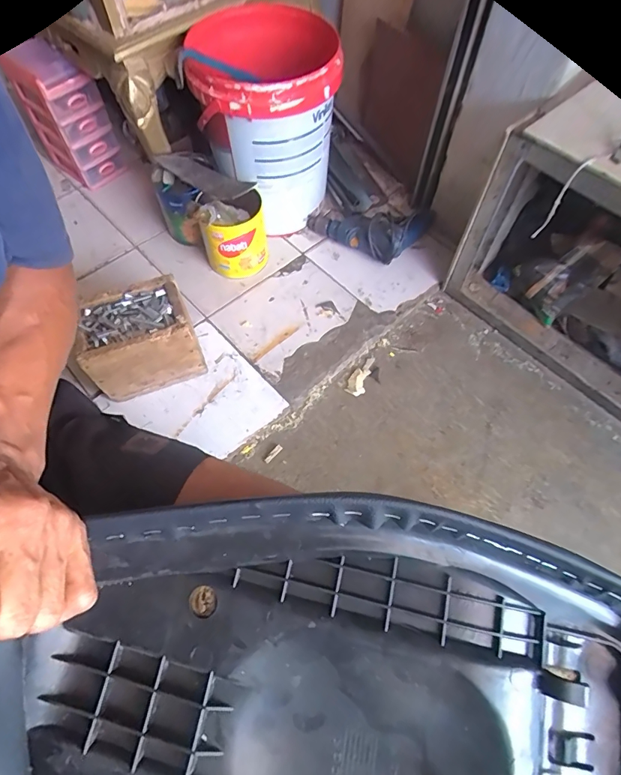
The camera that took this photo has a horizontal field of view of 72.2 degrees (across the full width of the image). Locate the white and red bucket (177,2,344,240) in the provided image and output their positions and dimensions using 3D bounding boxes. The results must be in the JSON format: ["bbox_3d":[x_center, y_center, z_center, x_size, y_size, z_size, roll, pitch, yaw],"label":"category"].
[{"bbox_3d":[-0.103,-0.602,0.964,0.278,0.346,0.350,-6,63,-3],"label":"white and red bucket"}]

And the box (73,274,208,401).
[{"bbox_3d":[-0.324,-0.094,0.832,0.185,0.165,0.134,-18,64,-9],"label":"box"}]

